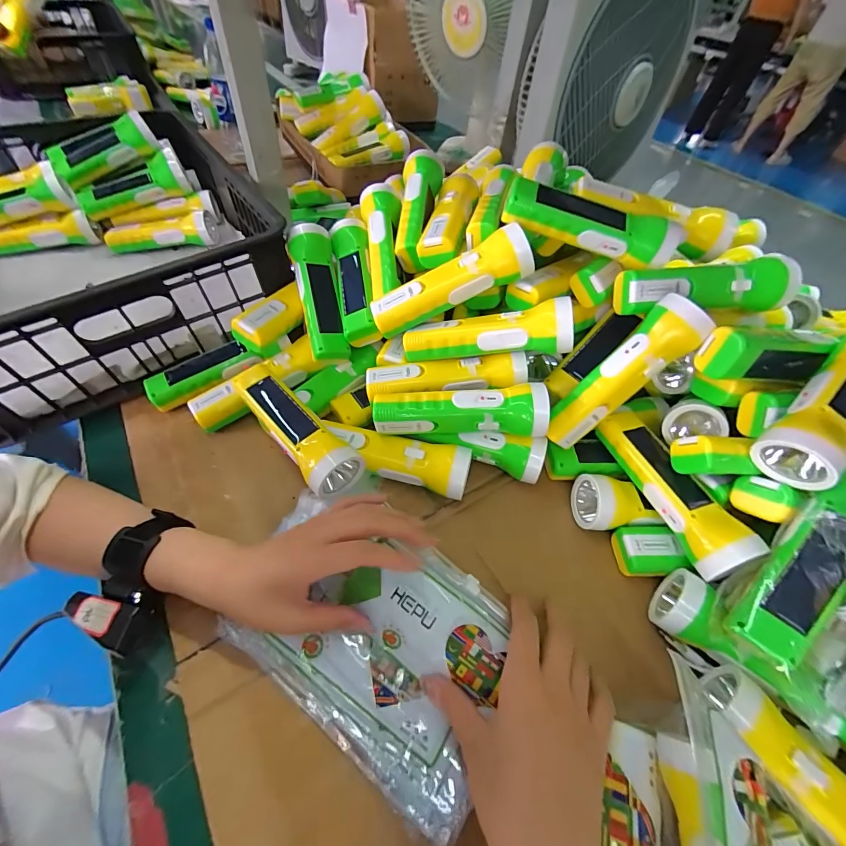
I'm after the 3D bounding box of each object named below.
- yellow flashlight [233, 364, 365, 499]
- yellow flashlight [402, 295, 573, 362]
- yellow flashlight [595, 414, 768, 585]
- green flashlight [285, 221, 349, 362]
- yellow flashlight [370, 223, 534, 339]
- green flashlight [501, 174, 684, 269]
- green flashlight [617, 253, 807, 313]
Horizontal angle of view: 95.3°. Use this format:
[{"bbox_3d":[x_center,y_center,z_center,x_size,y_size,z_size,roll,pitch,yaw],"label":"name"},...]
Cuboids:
[{"bbox_3d":[-0.129,-0.002,0.382,0.048,0.040,0.168,-33,62,-27],"label":"yellow flashlight"},{"bbox_3d":[0.062,-0.088,0.388,0.166,0.041,0.040,-4,50,17],"label":"yellow flashlight"},{"bbox_3d":[0.228,0.053,0.353,0.045,0.043,0.162,-12,54,-14],"label":"yellow flashlight"},{"bbox_3d":[-0.122,-0.151,0.448,0.048,0.038,0.167,-11,76,-13],"label":"green flashlight"},{"bbox_3d":[0.028,-0.141,0.395,0.169,0.042,0.043,-24,54,10],"label":"yellow flashlight"},{"bbox_3d":[0.164,-0.199,0.381,0.173,0.041,0.049,10,52,2],"label":"green flashlight"},{"bbox_3d":[0.279,-0.136,0.379,0.177,0.050,0.046,-4,53,-8],"label":"green flashlight"}]

